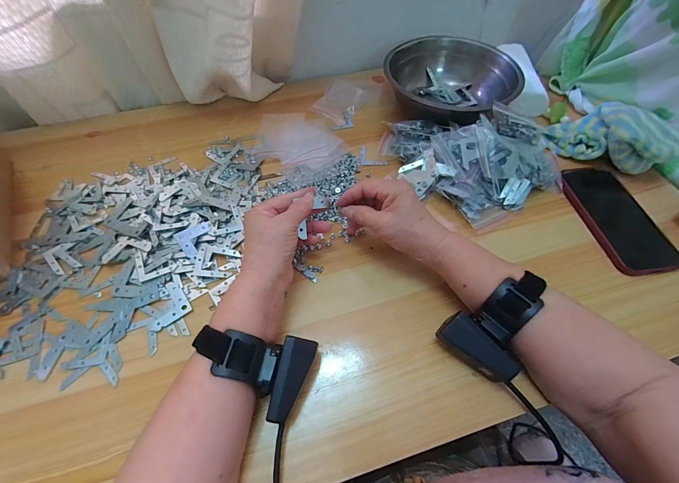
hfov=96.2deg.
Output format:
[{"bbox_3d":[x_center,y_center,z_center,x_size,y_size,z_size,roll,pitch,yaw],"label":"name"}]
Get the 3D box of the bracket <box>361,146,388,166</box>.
[{"bbox_3d":[0.052,-0.132,0.468,0.040,0.009,0.034,-3,57,-2],"label":"bracket"}]

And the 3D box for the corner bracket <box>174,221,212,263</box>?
[{"bbox_3d":[-0.171,-0.002,0.373,0.043,0.005,0.041,-33,80,-33],"label":"corner bracket"}]

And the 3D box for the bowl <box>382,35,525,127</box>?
[{"bbox_3d":[0.181,-0.271,0.518,0.210,0.073,0.195,0,57,0],"label":"bowl"}]

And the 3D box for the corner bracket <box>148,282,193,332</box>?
[{"bbox_3d":[-0.193,0.071,0.337,0.045,0.004,0.045,-33,62,-19],"label":"corner bracket"}]

